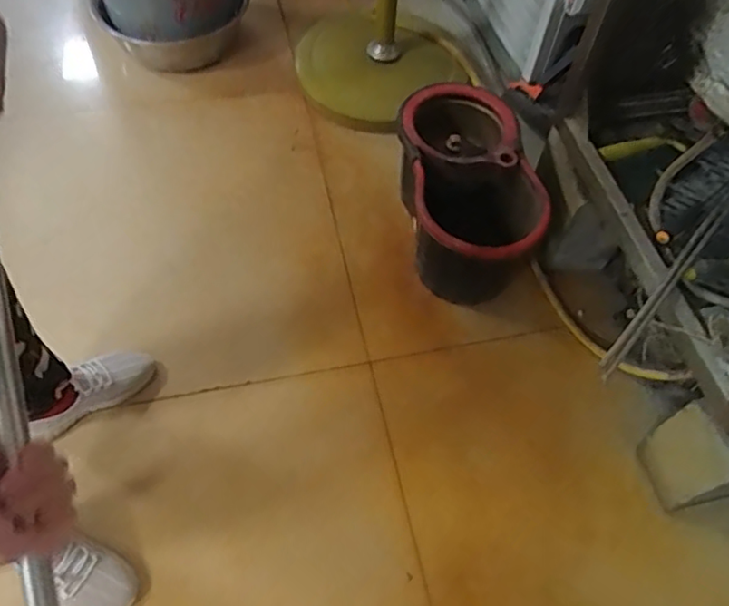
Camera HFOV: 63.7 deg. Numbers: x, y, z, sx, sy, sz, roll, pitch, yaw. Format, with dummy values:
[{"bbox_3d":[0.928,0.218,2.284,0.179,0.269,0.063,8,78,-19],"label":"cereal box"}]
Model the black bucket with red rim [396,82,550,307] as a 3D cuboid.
[{"bbox_3d":[0.206,-0.238,1.225,0.252,0.224,0.449,-5,58,-6],"label":"black bucket with red rim"}]

